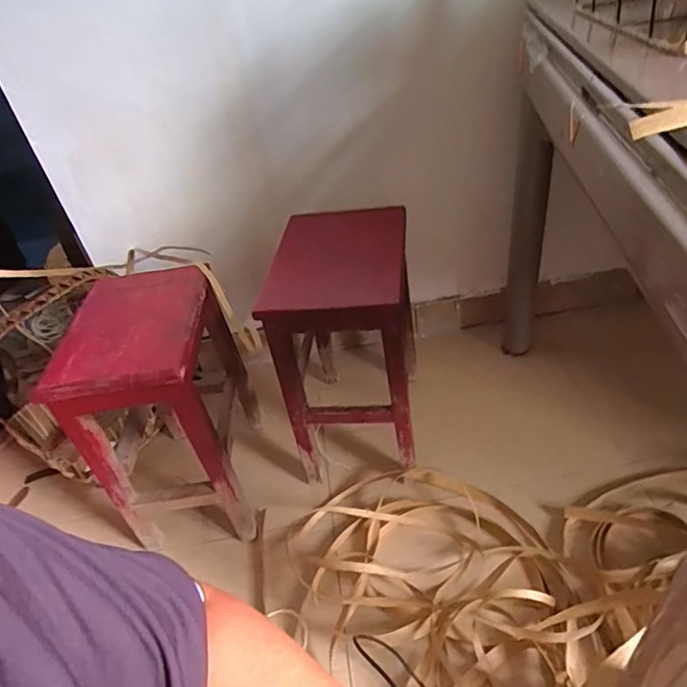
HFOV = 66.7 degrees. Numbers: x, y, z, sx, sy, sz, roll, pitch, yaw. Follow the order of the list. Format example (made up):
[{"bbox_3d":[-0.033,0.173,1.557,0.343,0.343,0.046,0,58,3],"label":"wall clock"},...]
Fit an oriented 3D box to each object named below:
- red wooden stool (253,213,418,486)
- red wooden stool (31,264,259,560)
[{"bbox_3d":[0.015,0.002,1.036,0.237,0.439,0.346,-2,37,7],"label":"red wooden stool"},{"bbox_3d":[-0.313,0.115,0.967,0.221,0.401,0.300,-7,37,0],"label":"red wooden stool"}]

